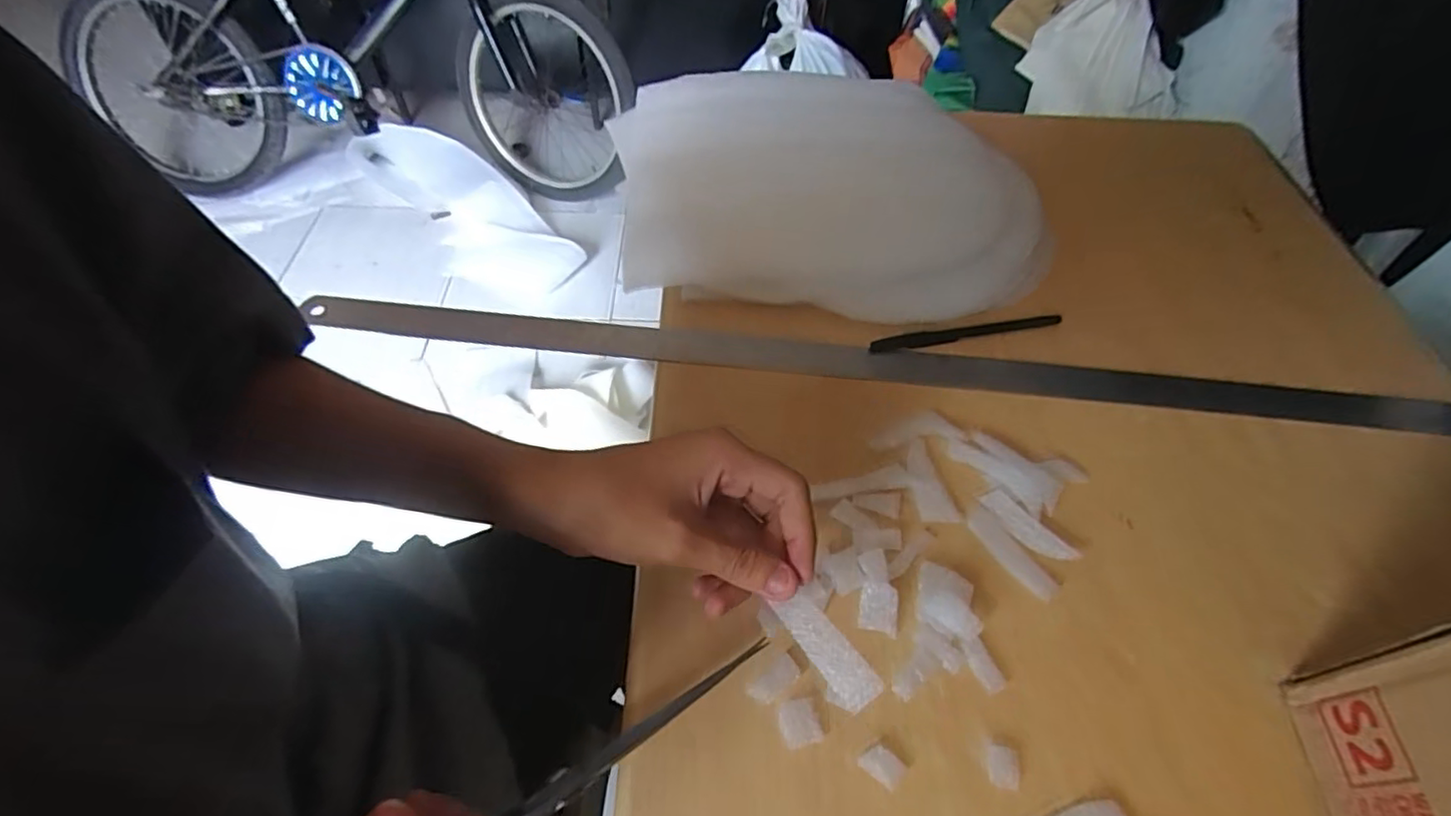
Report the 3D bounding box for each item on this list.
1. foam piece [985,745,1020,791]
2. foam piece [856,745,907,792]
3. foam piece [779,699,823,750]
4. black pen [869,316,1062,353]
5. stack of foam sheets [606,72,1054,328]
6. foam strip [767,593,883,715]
[{"bbox_3d":[0.130,0.167,0.293,0.015,0.004,0.017,11,54,6],"label":"foam piece"},{"bbox_3d":[0.073,0.165,0.291,0.019,0.004,0.014,35,60,21],"label":"foam piece"},{"bbox_3d":[0.036,0.151,0.301,0.019,0.004,0.020,-10,55,-9],"label":"foam piece"},{"bbox_3d":[0.175,-0.054,0.456,0.147,0.004,0.011,-8,55,-8],"label":"black pen"},{"bbox_3d":[0.082,-0.190,0.525,0.345,0.050,0.287,0,54,-2],"label":"stack of foam sheets"},{"bbox_3d":[0.042,0.103,0.266,0.019,0.006,0.051,-30,62,-22],"label":"foam strip"}]

